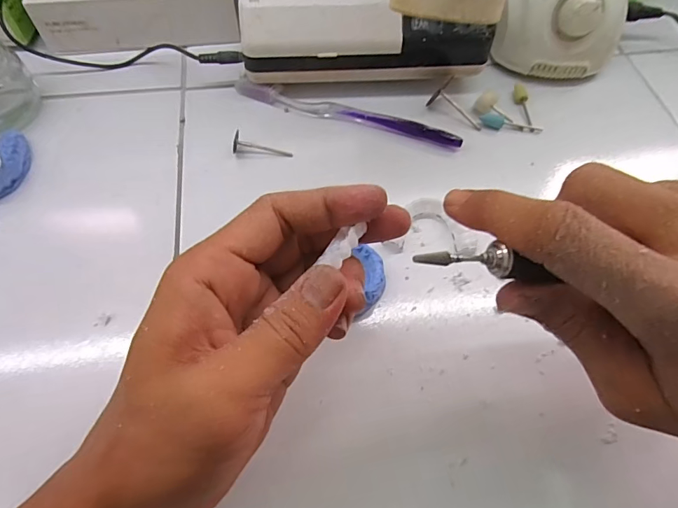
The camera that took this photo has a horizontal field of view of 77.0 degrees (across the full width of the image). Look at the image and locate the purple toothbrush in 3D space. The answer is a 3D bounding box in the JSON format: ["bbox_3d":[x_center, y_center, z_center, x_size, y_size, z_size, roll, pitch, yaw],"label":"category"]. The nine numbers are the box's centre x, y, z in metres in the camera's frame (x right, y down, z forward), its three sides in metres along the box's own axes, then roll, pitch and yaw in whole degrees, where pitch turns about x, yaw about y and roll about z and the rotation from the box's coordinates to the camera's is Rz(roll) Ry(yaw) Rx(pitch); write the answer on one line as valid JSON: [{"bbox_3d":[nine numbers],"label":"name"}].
[{"bbox_3d":[0.005,-0.113,0.341,0.186,0.010,0.013,17,62,8],"label":"purple toothbrush"}]

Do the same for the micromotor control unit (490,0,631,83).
[{"bbox_3d":[0.187,-0.223,0.366,0.105,0.081,0.127,9,61,4],"label":"micromotor control unit"}]

